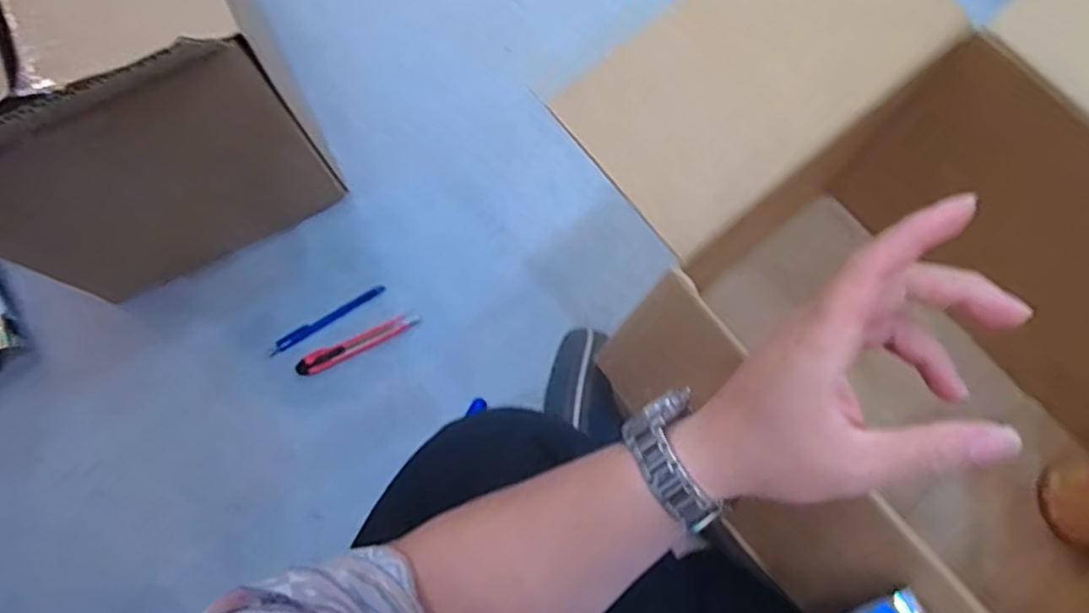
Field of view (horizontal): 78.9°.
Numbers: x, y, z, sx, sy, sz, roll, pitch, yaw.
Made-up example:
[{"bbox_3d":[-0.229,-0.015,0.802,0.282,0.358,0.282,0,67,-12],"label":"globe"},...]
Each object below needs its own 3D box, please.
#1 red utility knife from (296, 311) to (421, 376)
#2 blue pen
[{"bbox_3d":[-0.200,0.039,0.707,0.136,0.014,0.021,-25,76,-4],"label":"red utility knife"},{"bbox_3d":[-0.236,0.014,0.717,0.138,0.007,0.013,-31,77,-6],"label":"blue pen"}]

